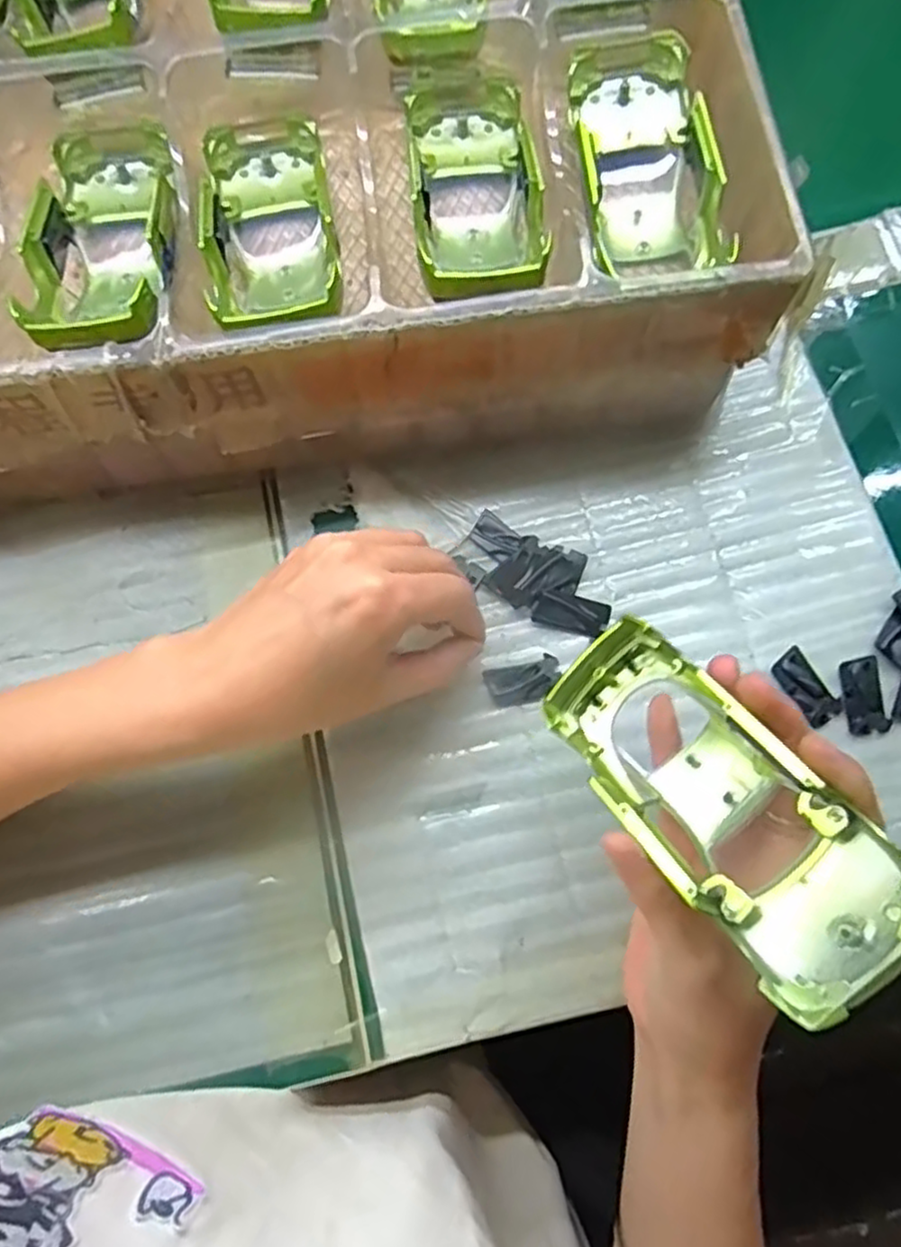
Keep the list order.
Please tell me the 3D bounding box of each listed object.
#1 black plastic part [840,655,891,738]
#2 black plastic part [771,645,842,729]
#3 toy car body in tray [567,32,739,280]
[{"bbox_3d":[0.182,0.032,0.310,0.017,0.004,0.034,-4,75,1],"label":"black plastic part"},{"bbox_3d":[0.158,0.028,0.314,0.017,0.004,0.034,-31,76,-6],"label":"black plastic part"},{"bbox_3d":[0.083,-0.200,0.307,0.051,0.035,0.111,-7,75,0],"label":"toy car body in tray"}]

